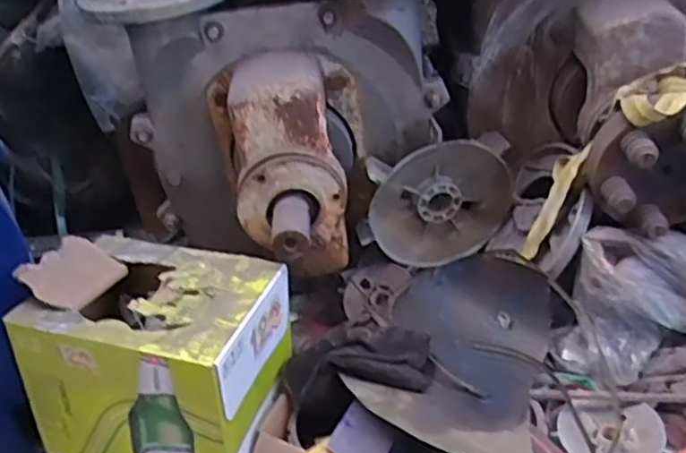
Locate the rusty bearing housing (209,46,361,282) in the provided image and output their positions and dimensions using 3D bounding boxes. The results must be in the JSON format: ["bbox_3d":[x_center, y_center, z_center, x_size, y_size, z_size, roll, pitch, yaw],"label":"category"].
[{"bbox_3d":[-0.080,-0.064,0.964,0.210,0.287,0.258,-6,36,0],"label":"rusty bearing housing"}]

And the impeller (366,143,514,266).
[{"bbox_3d":[0.159,-0.036,1.081,0.230,0.206,0.033,-11,36,-6],"label":"impeller"}]

